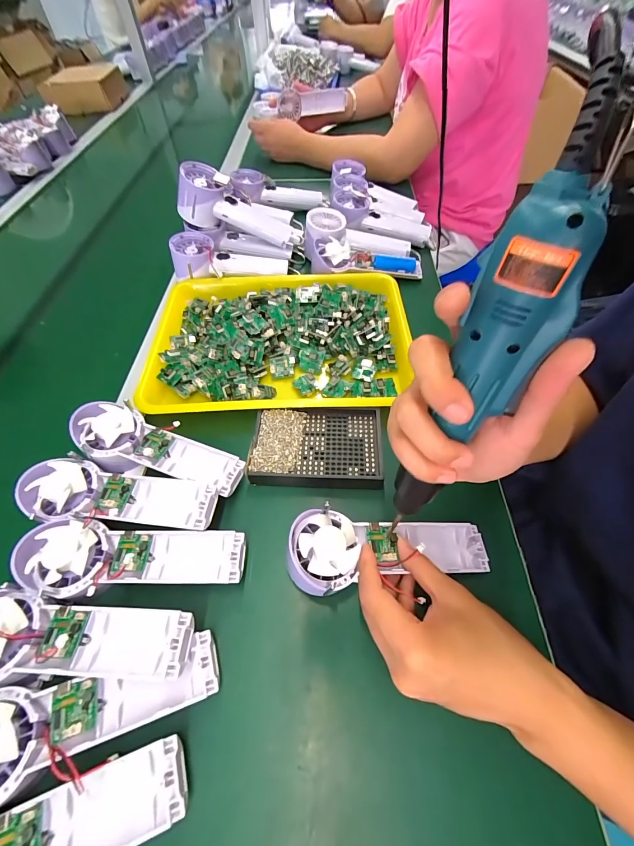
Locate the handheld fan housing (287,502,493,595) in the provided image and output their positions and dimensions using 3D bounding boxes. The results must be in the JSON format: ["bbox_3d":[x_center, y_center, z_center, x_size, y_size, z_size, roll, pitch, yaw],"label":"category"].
[{"bbox_3d":[0.061,0.106,0.292,0.171,0.025,0.062,5,54,-16],"label":"handheld fan housing"}]

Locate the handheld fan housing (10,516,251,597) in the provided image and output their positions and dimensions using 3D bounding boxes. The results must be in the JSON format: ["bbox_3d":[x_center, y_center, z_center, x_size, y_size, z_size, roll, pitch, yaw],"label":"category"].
[{"bbox_3d":[-0.152,0.117,0.289,0.176,0.044,0.061,3,55,3],"label":"handheld fan housing"}]

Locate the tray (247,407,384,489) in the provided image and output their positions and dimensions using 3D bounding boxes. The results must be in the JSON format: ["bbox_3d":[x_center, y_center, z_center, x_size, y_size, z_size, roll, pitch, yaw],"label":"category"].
[{"bbox_3d":[0.001,0.023,0.365,0.135,0.018,0.090,3,55,3],"label":"tray"}]

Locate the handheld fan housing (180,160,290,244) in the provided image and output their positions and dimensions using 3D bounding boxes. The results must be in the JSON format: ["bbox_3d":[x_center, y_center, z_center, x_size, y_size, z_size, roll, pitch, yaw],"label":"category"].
[{"bbox_3d":[-0.120,-0.327,0.532,0.184,0.073,0.058,13,52,-22],"label":"handheld fan housing"}]

